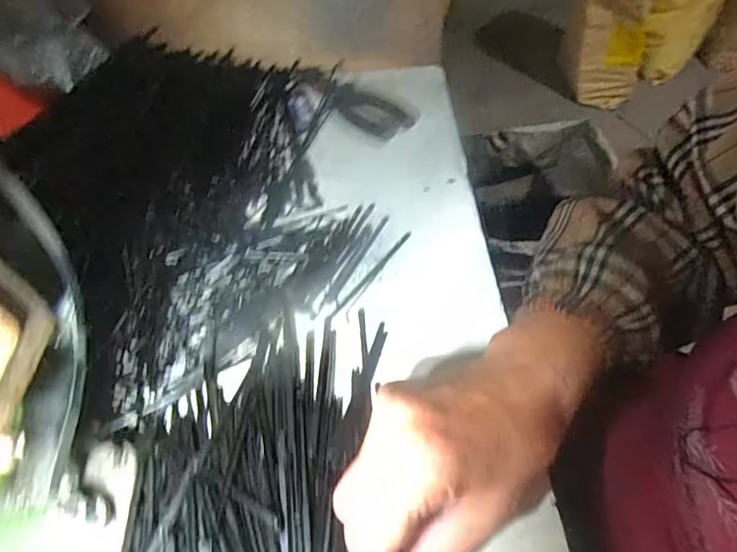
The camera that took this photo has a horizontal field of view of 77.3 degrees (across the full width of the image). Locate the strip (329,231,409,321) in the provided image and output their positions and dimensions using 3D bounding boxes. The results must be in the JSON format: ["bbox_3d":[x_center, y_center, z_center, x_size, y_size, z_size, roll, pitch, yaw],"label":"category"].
[{"bbox_3d":[0.002,-0.002,0.352,0.006,0.004,0.100,30,58,24],"label":"strip"}]

